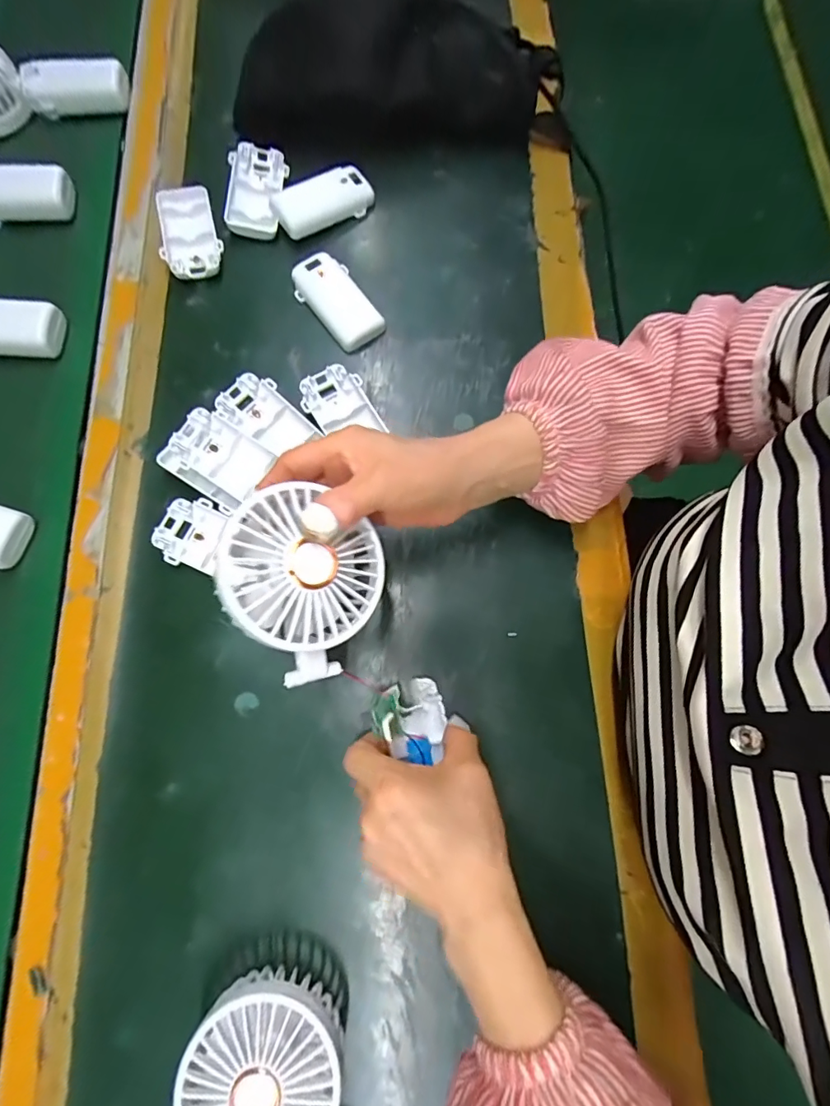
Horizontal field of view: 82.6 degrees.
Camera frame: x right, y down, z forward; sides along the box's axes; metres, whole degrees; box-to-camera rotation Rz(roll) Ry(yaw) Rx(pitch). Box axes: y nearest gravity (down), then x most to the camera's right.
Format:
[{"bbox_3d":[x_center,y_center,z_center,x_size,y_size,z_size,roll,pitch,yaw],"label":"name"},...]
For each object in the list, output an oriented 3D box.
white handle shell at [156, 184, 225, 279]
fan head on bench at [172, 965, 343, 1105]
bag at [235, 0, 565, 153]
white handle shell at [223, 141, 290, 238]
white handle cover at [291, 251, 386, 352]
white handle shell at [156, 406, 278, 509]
[{"bbox_3d":[-0.201,-0.287,0.424,0.050,0.014,0.095,-12,76,-2],"label":"white handle shell"},{"bbox_3d":[-0.086,0.294,0.272,0.082,0.048,0.090,0,76,1],"label":"fan head on bench"},{"bbox_3d":[-0.011,-0.434,0.425,0.279,0.077,0.104,2,76,1],"label":"bag"},{"bbox_3d":[-0.146,-0.335,0.434,0.050,0.014,0.097,4,76,2],"label":"white handle shell"},{"bbox_3d":[-0.067,-0.221,0.411,0.047,0.012,0.093,-41,79,-9],"label":"white handle cover"},{"bbox_3d":[-0.151,-0.072,0.365,0.079,0.022,0.054,30,78,8],"label":"white handle shell"}]

